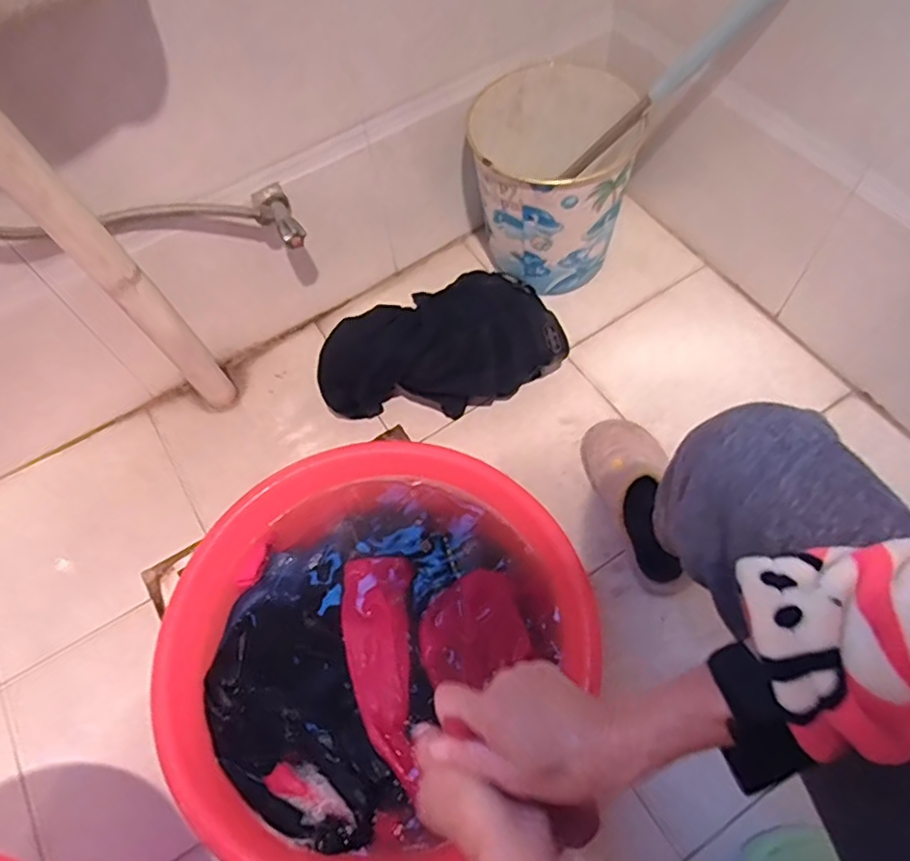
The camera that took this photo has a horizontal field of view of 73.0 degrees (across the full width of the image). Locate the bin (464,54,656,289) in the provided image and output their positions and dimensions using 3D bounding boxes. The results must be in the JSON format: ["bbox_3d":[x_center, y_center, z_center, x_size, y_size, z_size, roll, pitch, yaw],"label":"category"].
[{"bbox_3d":[0.143,-0.366,0.954,0.228,0.267,0.228,8,63,8],"label":"bin"}]

